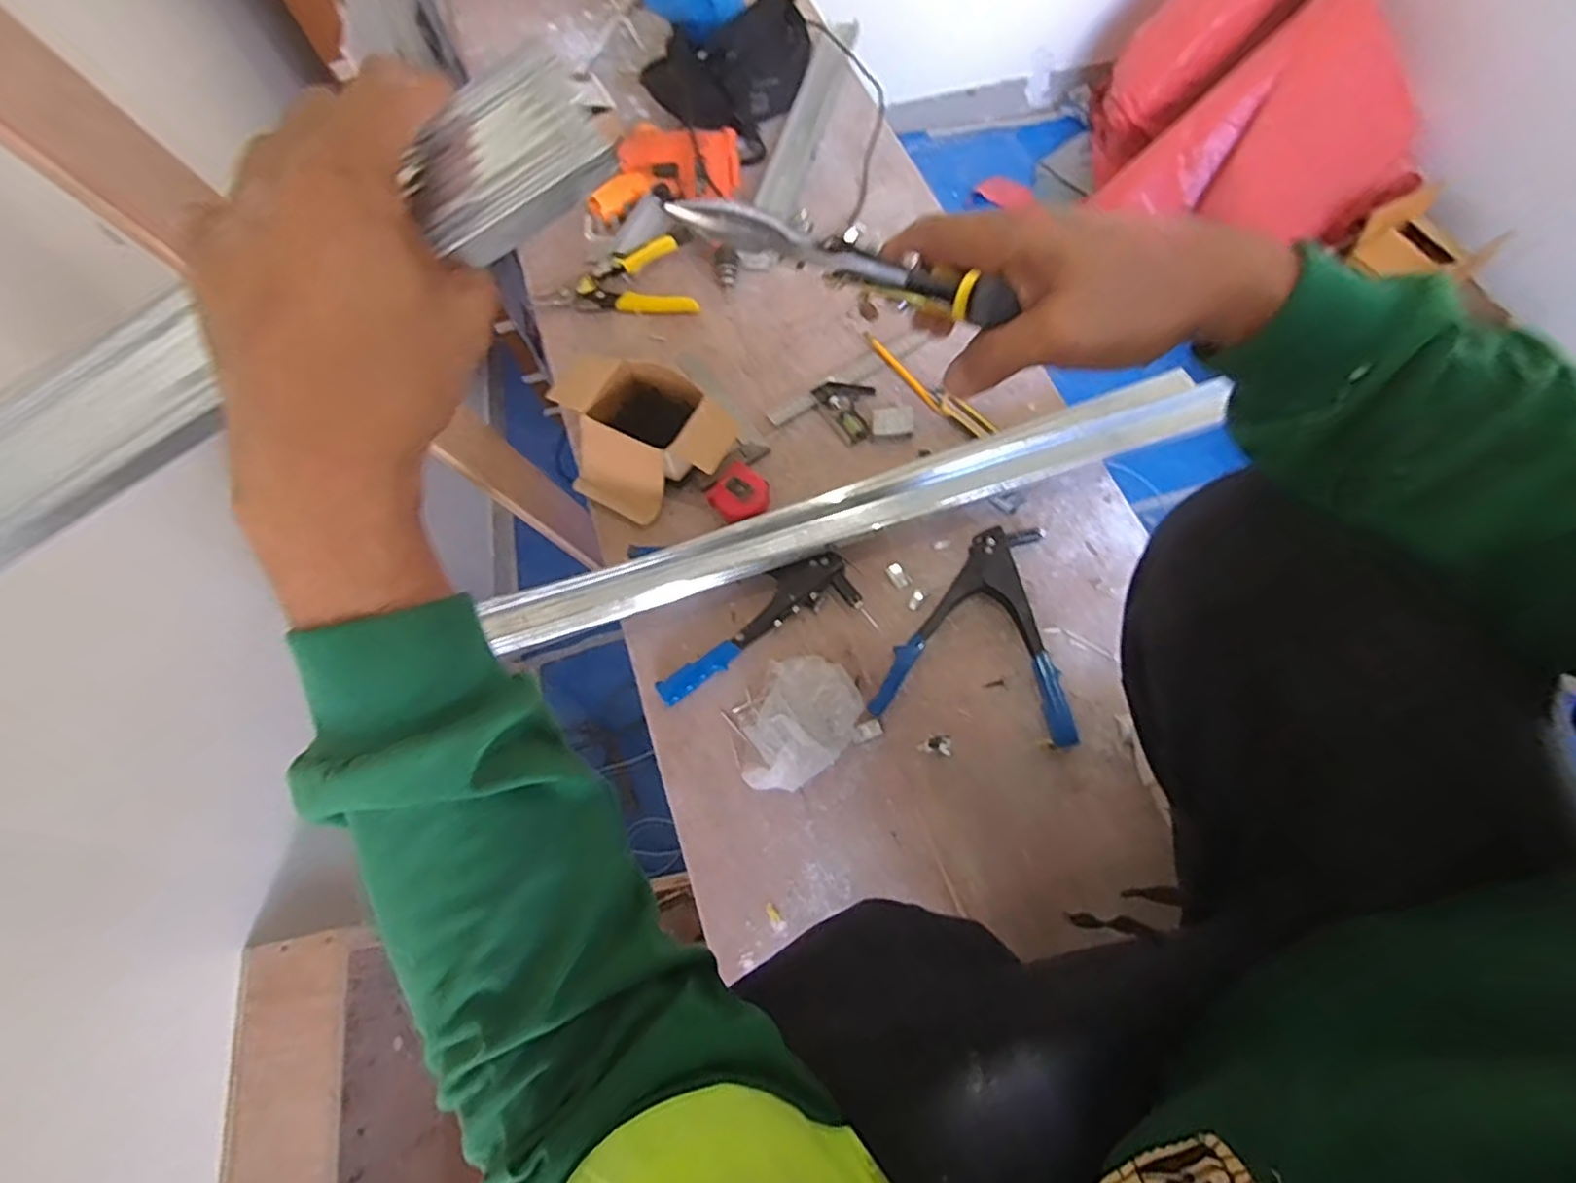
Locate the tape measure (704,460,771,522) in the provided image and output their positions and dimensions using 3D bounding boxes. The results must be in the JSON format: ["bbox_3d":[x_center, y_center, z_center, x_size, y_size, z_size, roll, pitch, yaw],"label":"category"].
[{"bbox_3d":[-0.056,-0.114,0.828,0.067,0.042,0.062,-43,72,-13],"label":"tape measure"}]

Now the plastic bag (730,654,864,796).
[{"bbox_3d":[0.007,0.132,0.714,0.114,0.069,0.153,37,74,16],"label":"plastic bag"}]

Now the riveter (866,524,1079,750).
[{"bbox_3d":[0.214,0.036,0.754,0.202,0.035,0.241,12,69,8],"label":"riveter"}]

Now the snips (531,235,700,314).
[{"bbox_3d":[-0.242,-0.451,0.982,0.228,0.034,0.113,3,68,6],"label":"snips"}]

